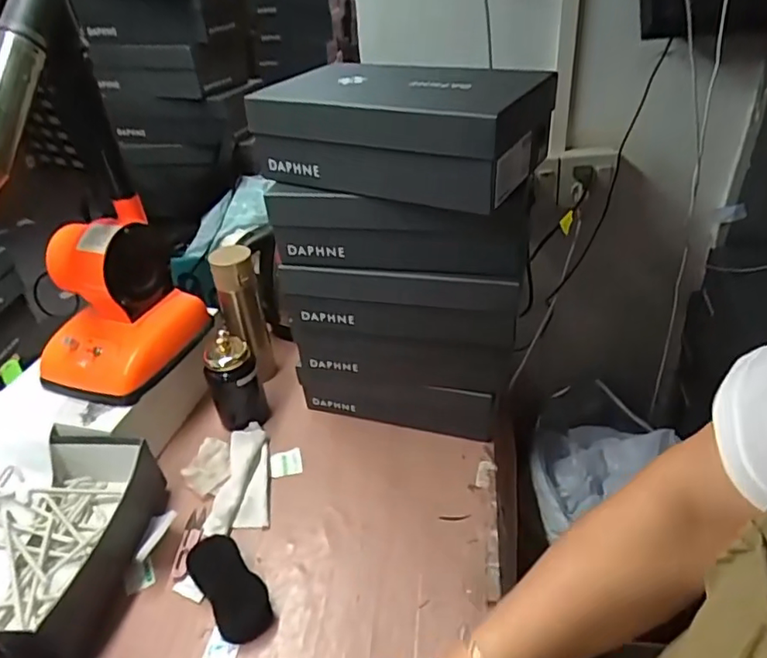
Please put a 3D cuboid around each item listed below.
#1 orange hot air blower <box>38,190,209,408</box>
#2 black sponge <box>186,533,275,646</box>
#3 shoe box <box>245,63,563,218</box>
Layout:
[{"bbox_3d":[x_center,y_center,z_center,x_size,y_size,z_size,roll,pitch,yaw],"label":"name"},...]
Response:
[{"bbox_3d":[-0.401,-0.041,0.833,0.173,0.203,0.200,6,38,15],"label":"orange hot air blower"},{"bbox_3d":[-0.183,0.301,0.677,0.059,0.021,0.130,-30,57,-30],"label":"black sponge"},{"bbox_3d":[0.026,-0.235,0.662,0.288,0.100,0.198,16,41,27],"label":"shoe box"}]

